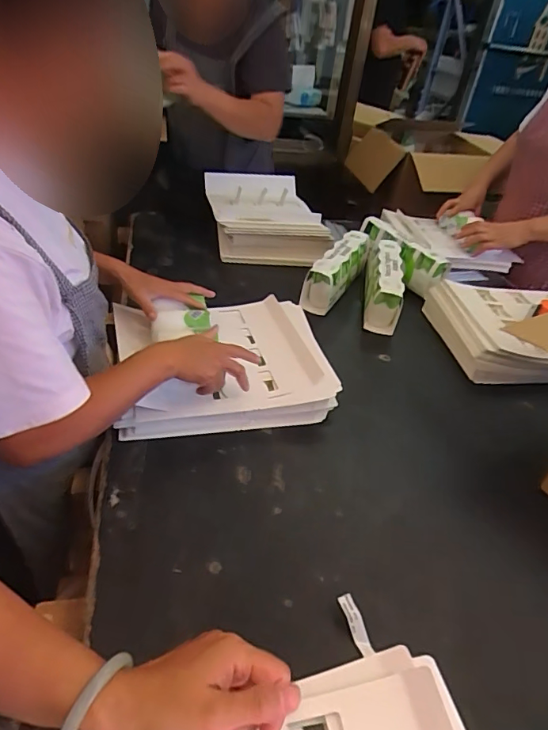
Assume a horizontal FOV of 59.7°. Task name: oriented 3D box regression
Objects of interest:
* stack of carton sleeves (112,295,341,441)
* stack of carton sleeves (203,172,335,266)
[{"bbox_3d":[-0.095,-0.003,0.828,0.338,0.084,0.288,-5,40,-15],"label":"stack of carton sleeves"},{"bbox_3d":[-0.022,-0.408,1.328,0.311,0.129,0.375,-3,39,-12],"label":"stack of carton sleeves"}]

